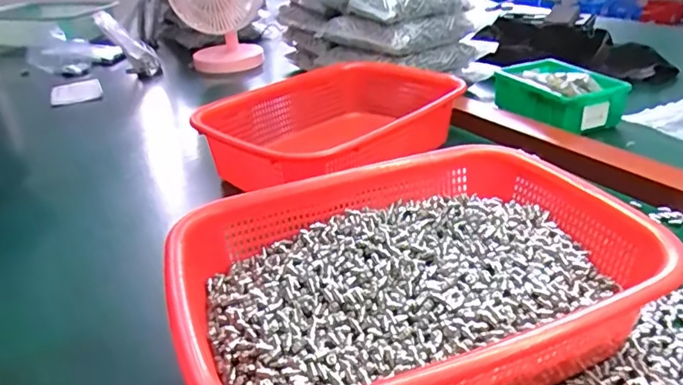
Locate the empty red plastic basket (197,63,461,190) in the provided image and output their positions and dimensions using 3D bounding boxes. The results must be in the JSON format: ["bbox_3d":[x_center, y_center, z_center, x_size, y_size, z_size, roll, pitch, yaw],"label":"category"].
[{"bbox_3d":[-0.002,-0.080,0.599,0.208,0.079,0.326,20,37,37],"label":"empty red plastic basket"}]

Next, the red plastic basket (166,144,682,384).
[{"bbox_3d":[0.048,0.059,0.338,0.292,0.080,0.210,-15,30,-18],"label":"red plastic basket"}]

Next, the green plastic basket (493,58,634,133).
[{"bbox_3d":[0.277,-0.129,0.664,0.106,0.051,0.154,-12,30,-13],"label":"green plastic basket"}]

